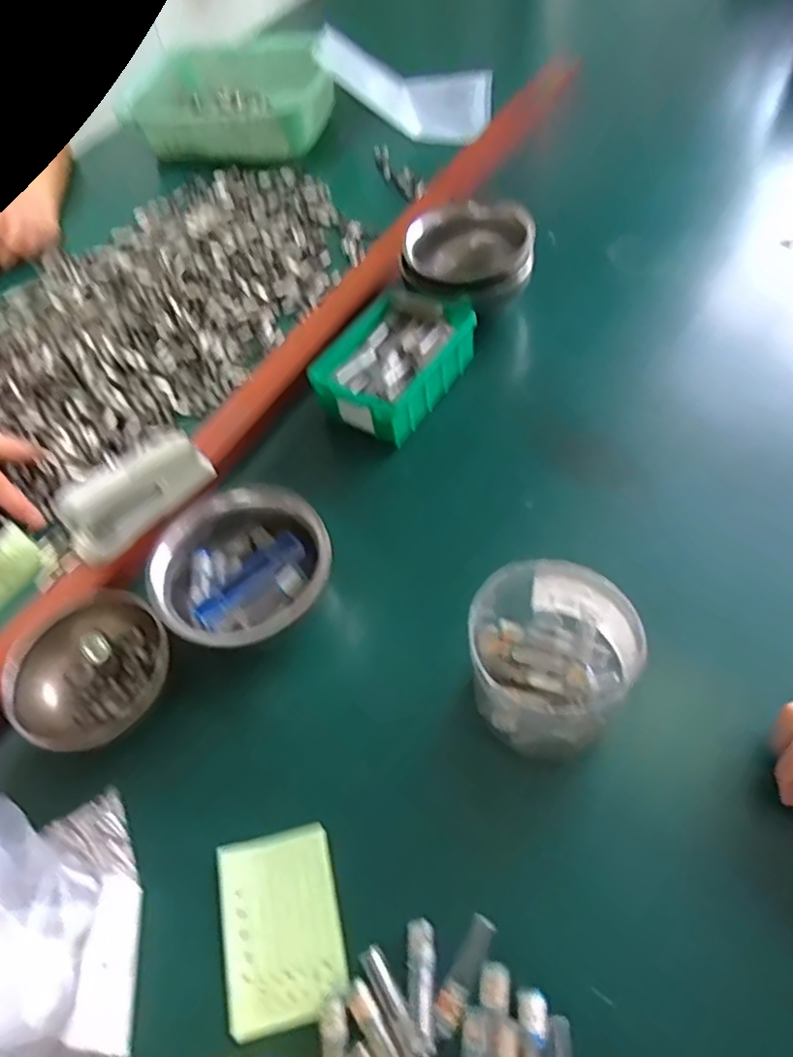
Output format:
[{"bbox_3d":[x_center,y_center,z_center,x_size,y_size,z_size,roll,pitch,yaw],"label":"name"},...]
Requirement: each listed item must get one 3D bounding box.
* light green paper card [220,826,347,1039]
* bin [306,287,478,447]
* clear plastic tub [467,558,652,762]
[{"bbox_3d":[-0.069,0.236,0.391,0.069,0.007,0.100,-15,55,-3],"label":"light green paper card"},{"bbox_3d":[0.000,-0.156,0.610,0.102,0.050,0.148,24,62,21],"label":"bin"},{"bbox_3d":[0.096,0.082,0.425,0.112,0.074,0.104,-3,55,5],"label":"clear plastic tub"}]

